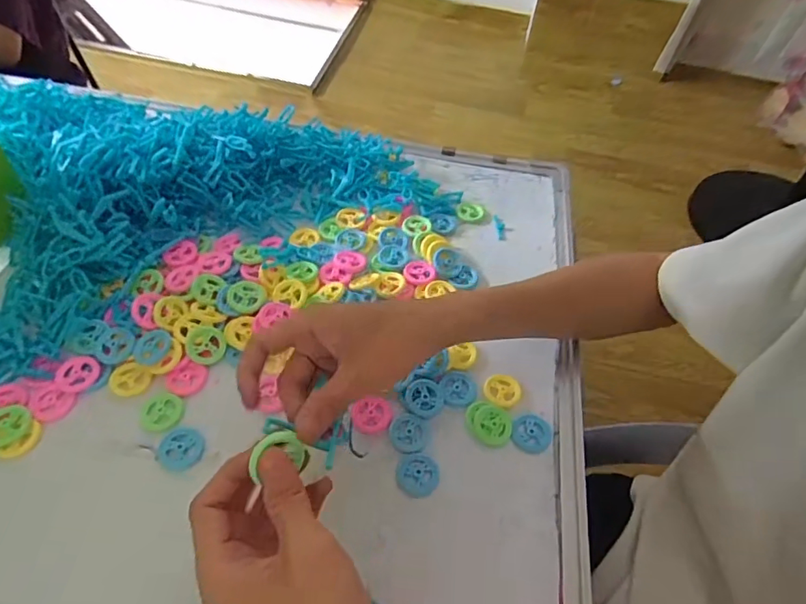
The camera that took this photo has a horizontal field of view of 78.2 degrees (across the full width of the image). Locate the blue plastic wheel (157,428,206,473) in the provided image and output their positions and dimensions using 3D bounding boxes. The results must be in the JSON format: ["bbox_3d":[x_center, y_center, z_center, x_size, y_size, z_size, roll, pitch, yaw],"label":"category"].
[{"bbox_3d":[-0.157,0.104,0.351,0.031,0.006,0.029,3,52,-3],"label":"blue plastic wheel"}]

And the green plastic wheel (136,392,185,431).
[{"bbox_3d":[-0.179,0.080,0.365,0.034,0.004,0.029,0,52,-5],"label":"green plastic wheel"}]

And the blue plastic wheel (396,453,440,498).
[{"bbox_3d":[0.010,0.123,0.351,0.030,0.004,0.029,3,52,-3],"label":"blue plastic wheel"}]

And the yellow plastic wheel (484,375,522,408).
[{"bbox_3d":[0.080,0.070,0.397,0.030,0.006,0.030,3,52,-3],"label":"yellow plastic wheel"}]

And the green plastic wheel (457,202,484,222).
[{"bbox_3d":[0.071,-0.095,0.528,0.027,0.006,0.025,3,52,-3],"label":"green plastic wheel"}]

